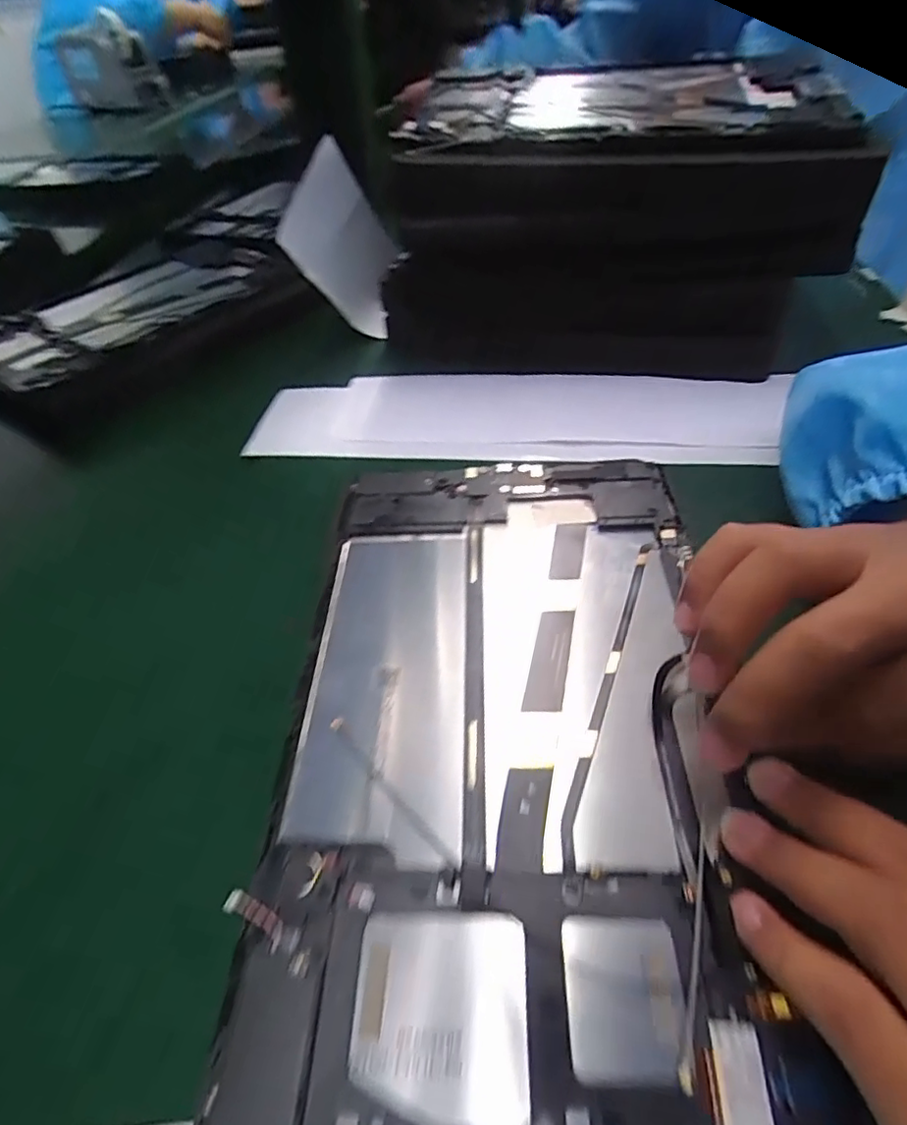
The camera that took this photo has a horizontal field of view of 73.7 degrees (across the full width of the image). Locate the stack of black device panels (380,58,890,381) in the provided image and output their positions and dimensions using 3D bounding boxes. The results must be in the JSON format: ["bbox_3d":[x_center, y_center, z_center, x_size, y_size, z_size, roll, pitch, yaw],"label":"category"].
[{"bbox_3d":[0.090,-0.213,0.380,0.250,0.134,0.158,4,45,9],"label":"stack of black device panels"}]

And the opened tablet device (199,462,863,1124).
[{"bbox_3d":[0.017,0.043,0.208,0.141,0.011,0.233,-1,45,5],"label":"opened tablet device"}]

